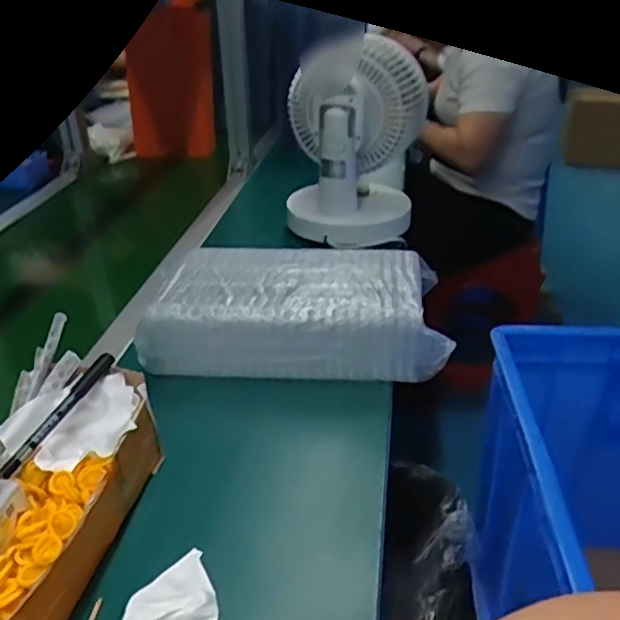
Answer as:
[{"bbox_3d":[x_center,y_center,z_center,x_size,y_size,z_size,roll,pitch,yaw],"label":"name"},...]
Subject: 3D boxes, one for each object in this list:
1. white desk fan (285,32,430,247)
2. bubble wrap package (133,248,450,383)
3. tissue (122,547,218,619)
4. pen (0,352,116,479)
[{"bbox_3d":[0.060,-0.246,0.956,0.182,0.243,0.199,-1,30,1],"label":"white desk fan"},{"bbox_3d":[-0.017,-0.003,0.707,0.315,0.079,0.165,-1,30,1],"label":"bubble wrap package"},{"bbox_3d":[-0.095,0.199,0.433,0.061,0.014,0.084,-8,30,-12],"label":"tissue"},{"bbox_3d":[-0.197,0.081,0.506,0.015,0.010,0.123,13,47,23],"label":"pen"}]

